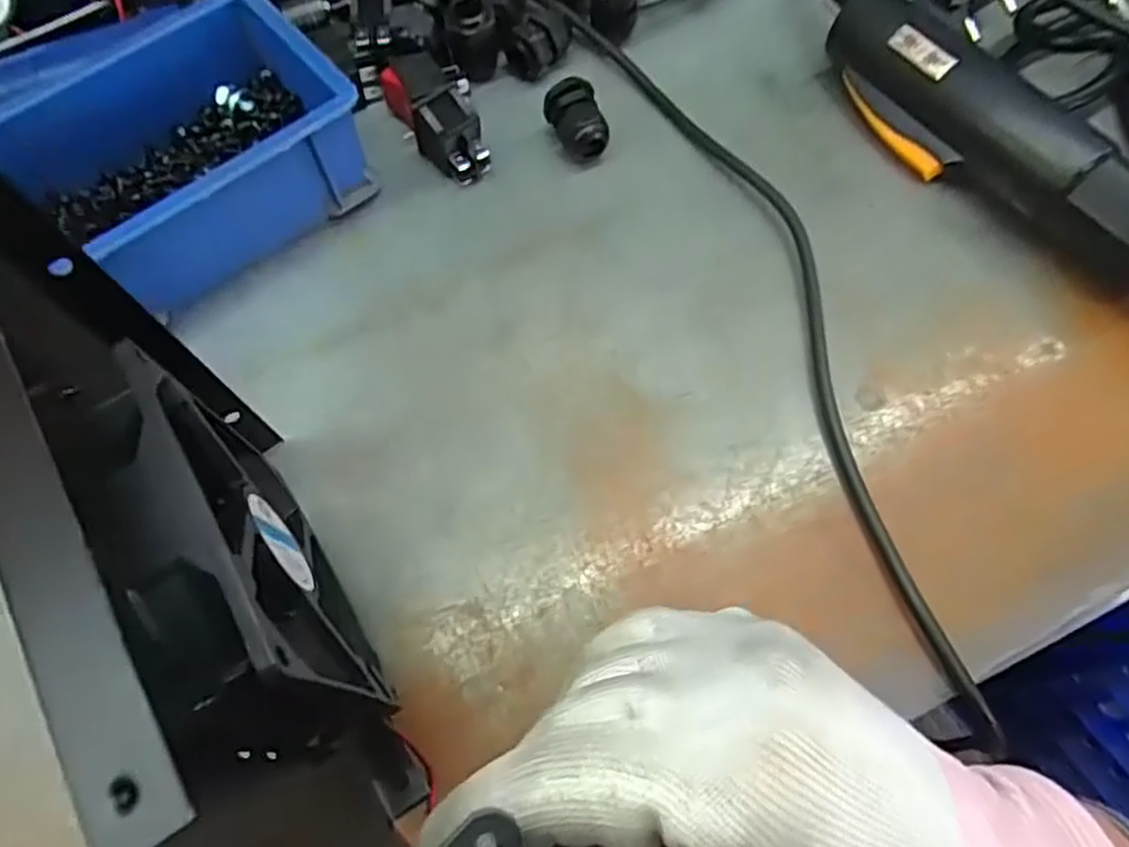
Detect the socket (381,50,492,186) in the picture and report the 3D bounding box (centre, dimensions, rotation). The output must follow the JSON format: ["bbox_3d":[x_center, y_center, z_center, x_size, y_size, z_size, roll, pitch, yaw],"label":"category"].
[{"bbox_3d":[-0.057,-0.144,0.345,0.035,0.034,0.063,-26,67,-9],"label":"socket"}]

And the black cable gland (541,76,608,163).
[{"bbox_3d":[0.006,-0.138,0.344,0.023,0.021,0.031,-17,66,-5],"label":"black cable gland"}]

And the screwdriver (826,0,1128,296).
[{"bbox_3d":[0.192,-0.111,0.317,0.050,0.042,0.281,-32,68,-12],"label":"screwdriver"}]

